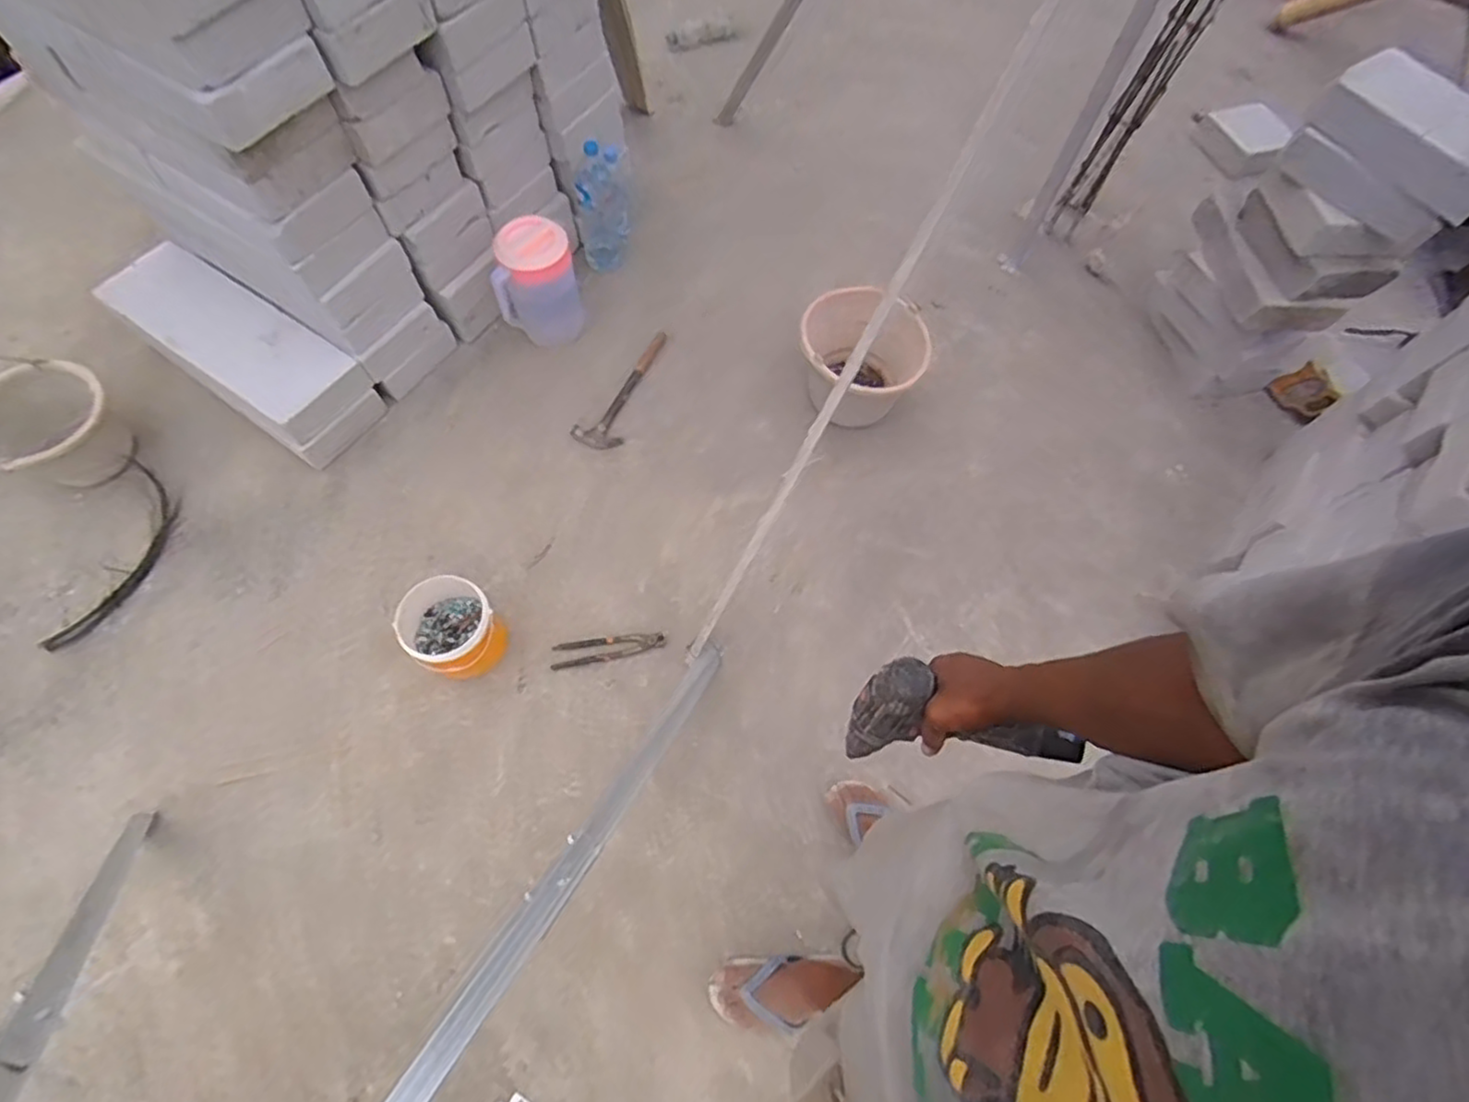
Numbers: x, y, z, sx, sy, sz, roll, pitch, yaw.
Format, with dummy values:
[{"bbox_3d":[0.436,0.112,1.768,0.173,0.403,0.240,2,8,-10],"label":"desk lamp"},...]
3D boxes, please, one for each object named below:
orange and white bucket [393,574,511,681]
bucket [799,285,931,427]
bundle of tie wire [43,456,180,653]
[{"bbox_3d":[-0.518,0.147,1.265,0.149,0.153,0.153,1,66,-2],"label":"orange and white bucket"},{"bbox_3d":[0.270,-0.426,1.517,0.269,0.184,0.272,1,66,-2],"label":"bucket"},{"bbox_3d":[-1.226,0.007,1.359,0.128,0.024,0.394,10,66,3],"label":"bundle of tie wire"}]

